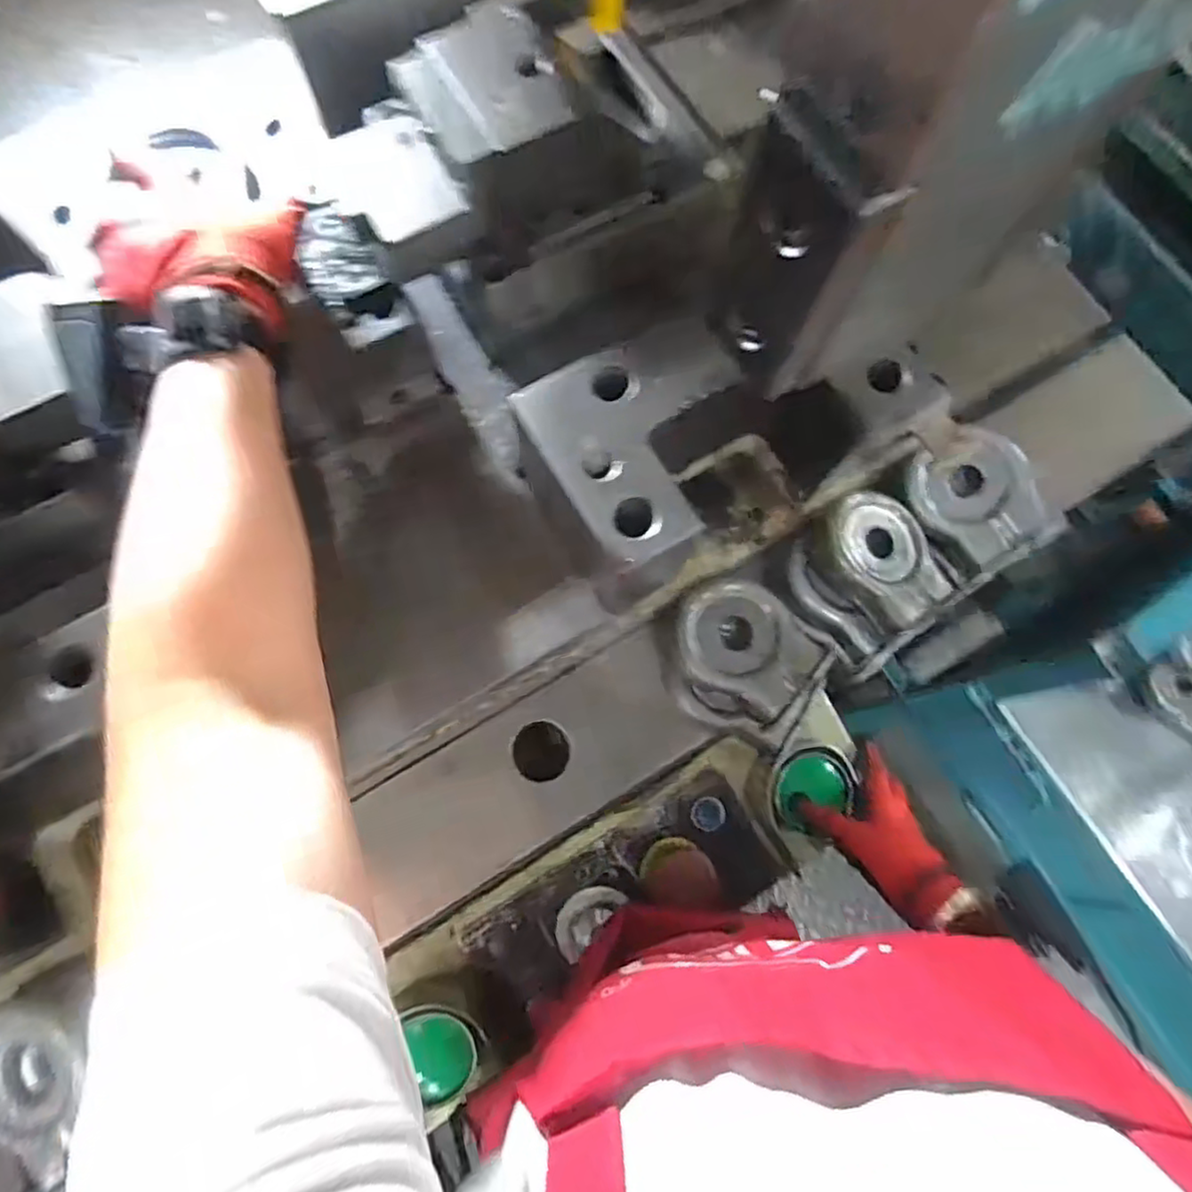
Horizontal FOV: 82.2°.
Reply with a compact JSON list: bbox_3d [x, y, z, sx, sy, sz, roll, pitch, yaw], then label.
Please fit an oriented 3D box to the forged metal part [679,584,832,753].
[{"bbox_3d":[0.126,0.056,0.584,0.129,0.061,0.115,29,75,7],"label":"forged metal part"}]

